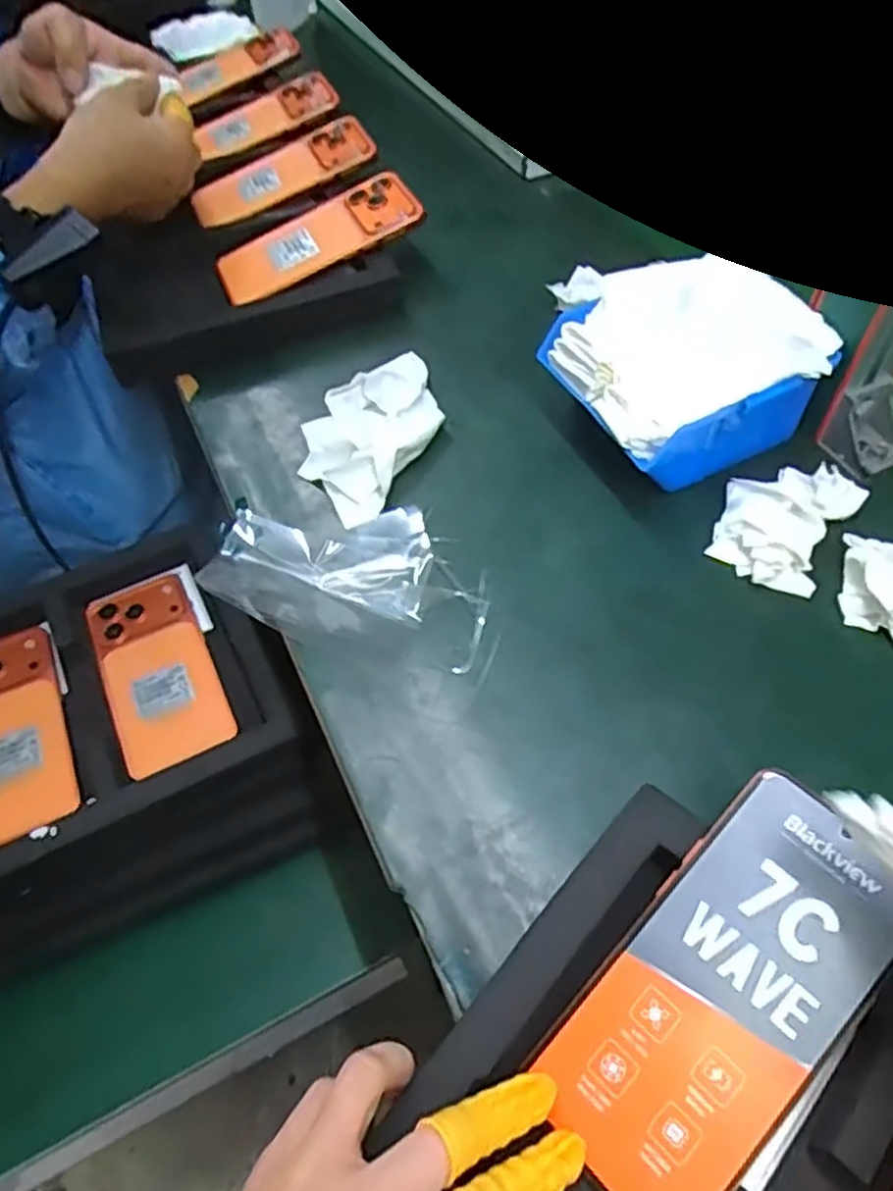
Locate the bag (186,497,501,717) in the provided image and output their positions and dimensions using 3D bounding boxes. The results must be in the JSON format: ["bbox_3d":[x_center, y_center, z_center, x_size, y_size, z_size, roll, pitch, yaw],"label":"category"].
[{"bbox_3d":[-0.047,-0.012,0.437,0.176,0.024,0.098,23,59,16],"label":"bag"}]

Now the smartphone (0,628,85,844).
[{"bbox_3d":[-0.307,0.096,0.529,0.077,0.017,0.158,-23,58,-14],"label":"smartphone"}]

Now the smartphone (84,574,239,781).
[{"bbox_3d":[-0.212,0.054,0.552,0.076,0.012,0.161,-24,59,-15],"label":"smartphone"}]

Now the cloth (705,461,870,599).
[{"bbox_3d":[0.193,-0.043,0.434,0.065,0.022,0.084,31,62,20],"label":"cloth"}]

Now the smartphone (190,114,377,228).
[{"bbox_3d":[-0.137,-0.353,0.628,0.155,0.011,0.072,-26,64,-1],"label":"smartphone"}]

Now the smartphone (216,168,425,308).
[{"bbox_3d":[-0.100,-0.276,0.580,0.159,0.009,0.070,-27,65,-3],"label":"smartphone"}]

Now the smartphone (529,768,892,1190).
[{"bbox_3d":[0.106,0.148,0.282,0.076,0.007,0.158,34,77,24],"label":"smartphone"}]

